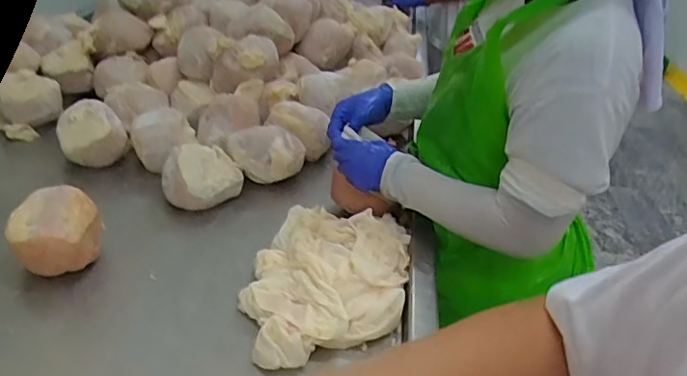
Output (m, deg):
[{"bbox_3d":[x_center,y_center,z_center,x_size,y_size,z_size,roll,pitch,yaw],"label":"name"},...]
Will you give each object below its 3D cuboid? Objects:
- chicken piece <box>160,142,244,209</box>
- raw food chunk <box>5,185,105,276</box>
[{"bbox_3d":[-0.246,-0.017,0.982,0.132,0.086,0.105,-4,32,-16],"label":"chicken piece"},{"bbox_3d":[-0.414,0.069,0.813,0.115,0.086,0.133,-14,36,-30],"label":"raw food chunk"}]

